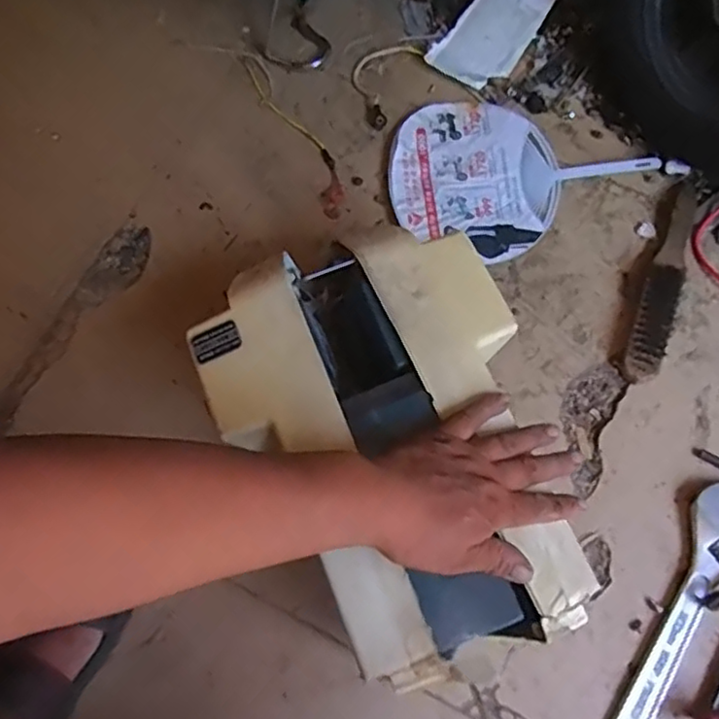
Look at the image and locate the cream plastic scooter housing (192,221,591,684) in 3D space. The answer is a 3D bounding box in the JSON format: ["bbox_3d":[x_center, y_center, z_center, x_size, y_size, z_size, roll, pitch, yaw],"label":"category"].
[{"bbox_3d":[0.033,0.070,0.575,0.258,0.149,0.365,-25,73,-6],"label":"cream plastic scooter housing"}]

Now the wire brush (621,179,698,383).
[{"bbox_3d":[0.338,-0.091,0.706,0.041,0.032,0.253,20,74,9],"label":"wire brush"}]

